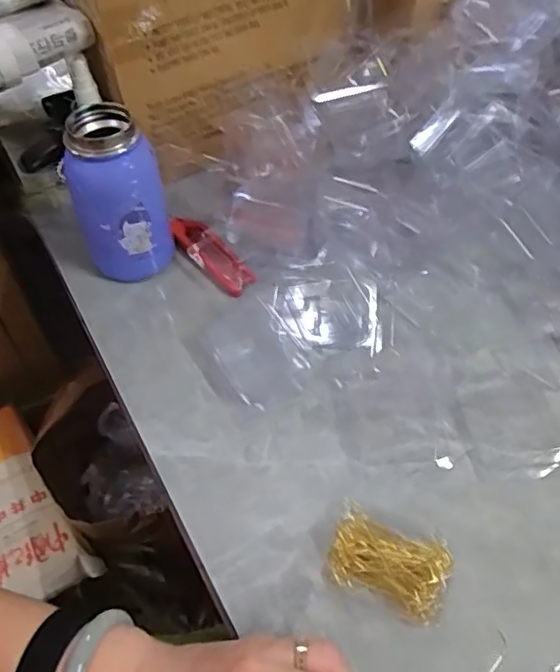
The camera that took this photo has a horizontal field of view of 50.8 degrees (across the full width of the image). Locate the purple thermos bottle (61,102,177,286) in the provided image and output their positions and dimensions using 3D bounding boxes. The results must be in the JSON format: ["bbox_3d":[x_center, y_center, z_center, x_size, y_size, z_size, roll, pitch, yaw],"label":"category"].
[{"bbox_3d":[-0.135,-0.115,0.504,0.068,0.138,0.065,4,52,3],"label":"purple thermos bottle"}]

